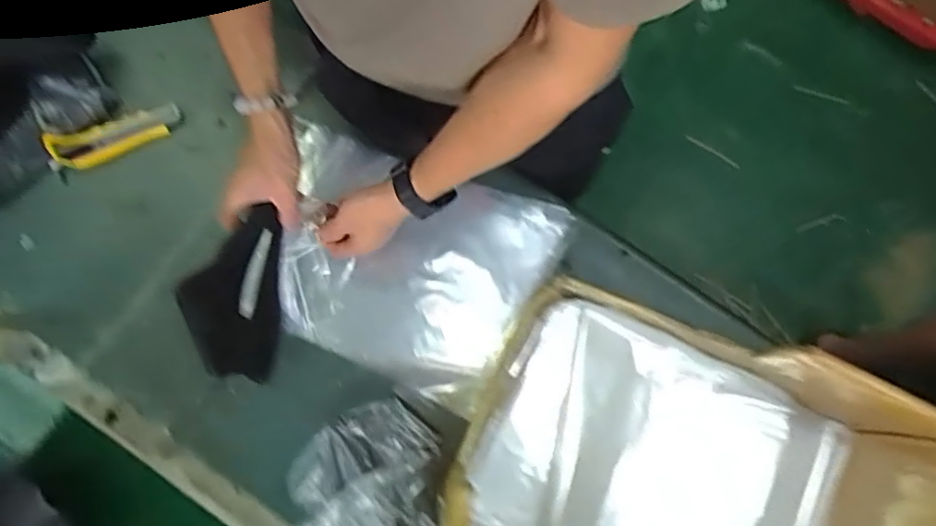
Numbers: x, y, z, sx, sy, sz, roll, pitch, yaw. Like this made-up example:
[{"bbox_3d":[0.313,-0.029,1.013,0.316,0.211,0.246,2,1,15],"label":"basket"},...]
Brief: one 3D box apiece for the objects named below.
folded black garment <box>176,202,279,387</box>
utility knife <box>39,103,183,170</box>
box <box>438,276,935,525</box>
[{"bbox_3d":[-0.239,0.033,0.634,0.038,0.119,0.175,-27,67,35],"label":"folded black garment"},{"bbox_3d":[-0.429,-0.155,0.747,0.153,0.024,0.047,-19,79,-5],"label":"utility knife"},{"bbox_3d":[0.212,0.217,0.618,0.416,0.232,0.310,25,79,4],"label":"box"}]

